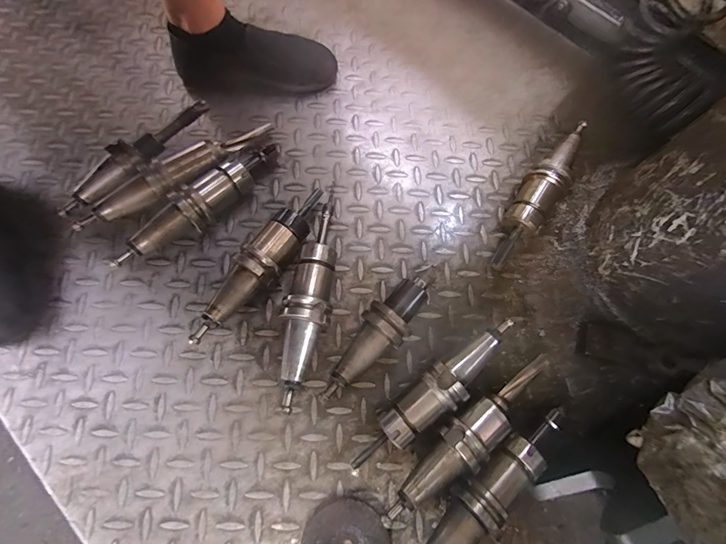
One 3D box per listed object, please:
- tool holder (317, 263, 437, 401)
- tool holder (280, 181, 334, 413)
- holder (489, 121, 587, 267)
[{"bbox_3d":[0.023,0.071,0.419,0.053,0.061,0.200,37,75,10],"label":"tool holder"},{"bbox_3d":[-0.061,0.017,0.432,0.052,0.058,0.287,8,72,1],"label":"tool holder"},{"bbox_3d":[0.246,-0.114,0.489,0.048,0.060,0.248,37,75,10],"label":"holder"}]

